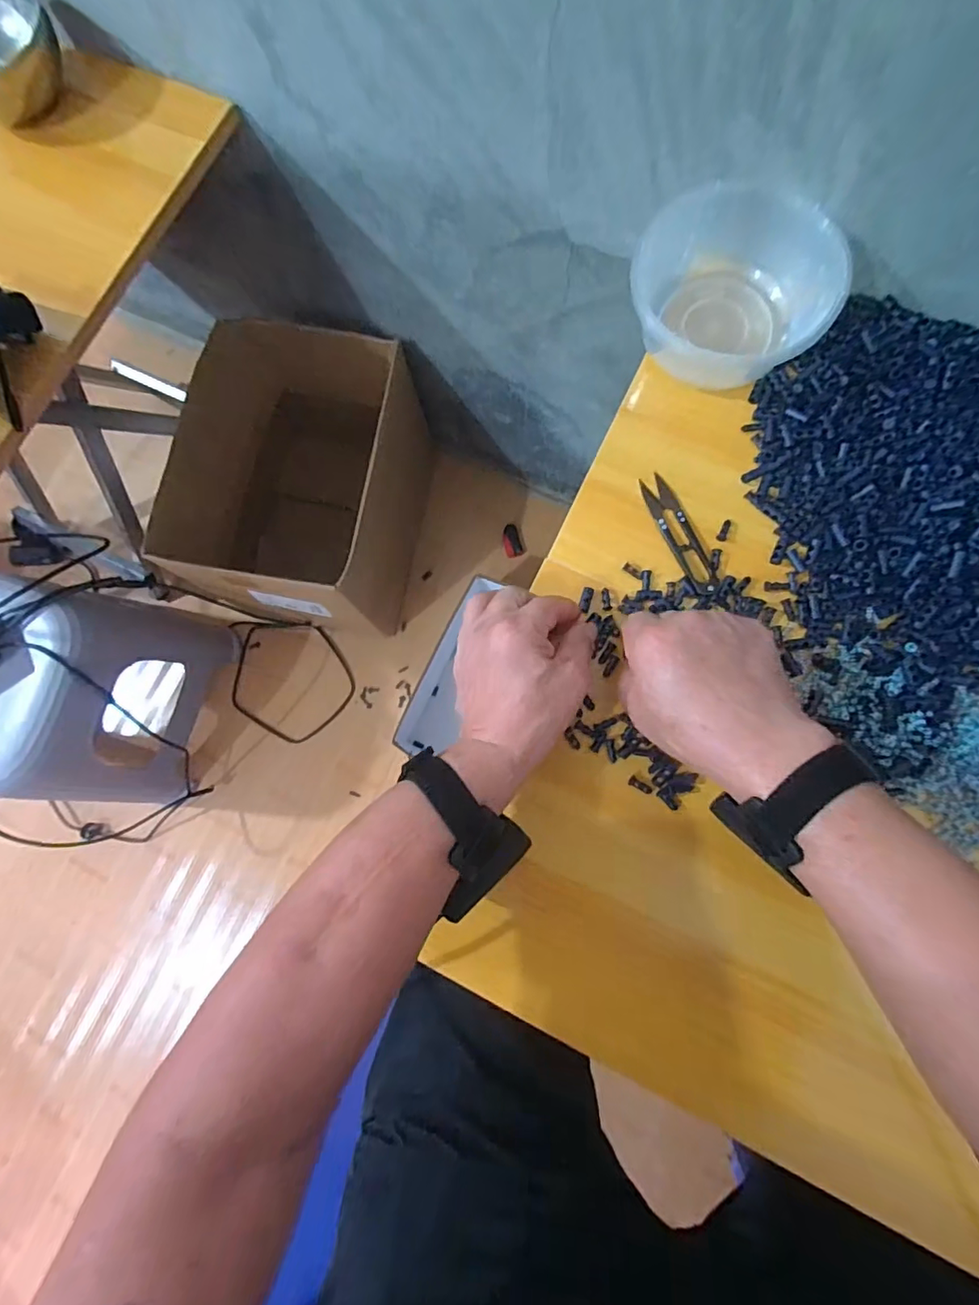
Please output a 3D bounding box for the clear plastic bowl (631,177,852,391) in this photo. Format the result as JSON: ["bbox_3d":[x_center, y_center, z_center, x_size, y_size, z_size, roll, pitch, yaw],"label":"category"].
[{"bbox_3d":[0.176,-0.271,0.387,0.135,0.061,0.122,17,82,6],"label":"clear plastic bowl"}]

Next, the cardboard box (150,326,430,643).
[{"bbox_3d":[-0.276,-0.256,0.850,0.297,0.271,0.401,11,81,5],"label":"cardboard box"}]

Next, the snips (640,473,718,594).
[{"bbox_3d":[0.142,-0.088,0.399,0.021,0.008,0.098,-23,80,-1],"label":"snips"}]

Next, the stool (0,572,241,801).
[{"bbox_3d":[-0.598,0.055,0.763,0.275,0.320,0.285,13,82,5],"label":"stool"}]

